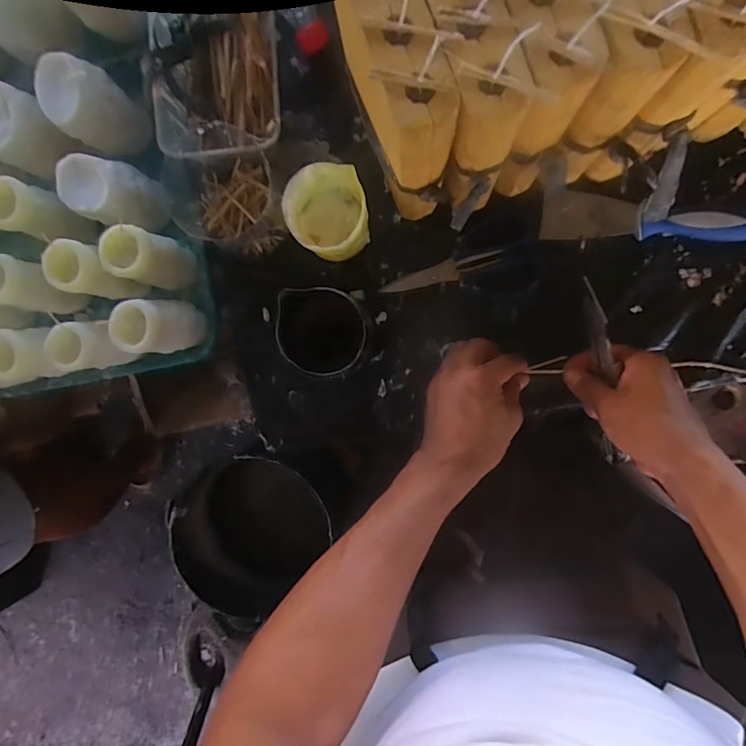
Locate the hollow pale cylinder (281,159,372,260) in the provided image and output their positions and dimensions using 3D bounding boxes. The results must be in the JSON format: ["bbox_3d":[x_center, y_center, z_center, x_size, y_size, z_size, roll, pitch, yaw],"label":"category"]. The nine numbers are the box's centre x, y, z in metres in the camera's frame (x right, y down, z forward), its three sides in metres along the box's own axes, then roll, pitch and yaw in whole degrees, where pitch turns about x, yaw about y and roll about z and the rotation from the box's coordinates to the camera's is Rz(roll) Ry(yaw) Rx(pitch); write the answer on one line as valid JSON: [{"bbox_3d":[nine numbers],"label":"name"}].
[{"bbox_3d":[-0.041,-0.150,0.475,0.065,0.098,0.073,-6,93,8],"label":"hollow pale cylinder"}]

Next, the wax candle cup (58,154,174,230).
[{"bbox_3d":[-0.278,-0.196,0.538,0.079,0.100,0.066,25,96,6],"label":"wax candle cup"}]

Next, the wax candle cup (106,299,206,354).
[{"bbox_3d":[-0.231,-0.050,0.528,0.052,0.099,0.056,-6,93,8],"label":"wax candle cup"}]

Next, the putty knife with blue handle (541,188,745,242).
[{"bbox_3d":[0.275,-0.157,0.479,0.202,0.023,0.056,4,94,8],"label":"putty knife with blue handle"}]

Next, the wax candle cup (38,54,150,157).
[{"bbox_3d":[-0.294,-0.280,0.516,0.063,0.093,0.067,0,93,8],"label":"wax candle cup"}]

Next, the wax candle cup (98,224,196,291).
[{"bbox_3d":[-0.242,-0.125,0.529,0.045,0.106,0.055,15,95,7],"label":"wax candle cup"}]

